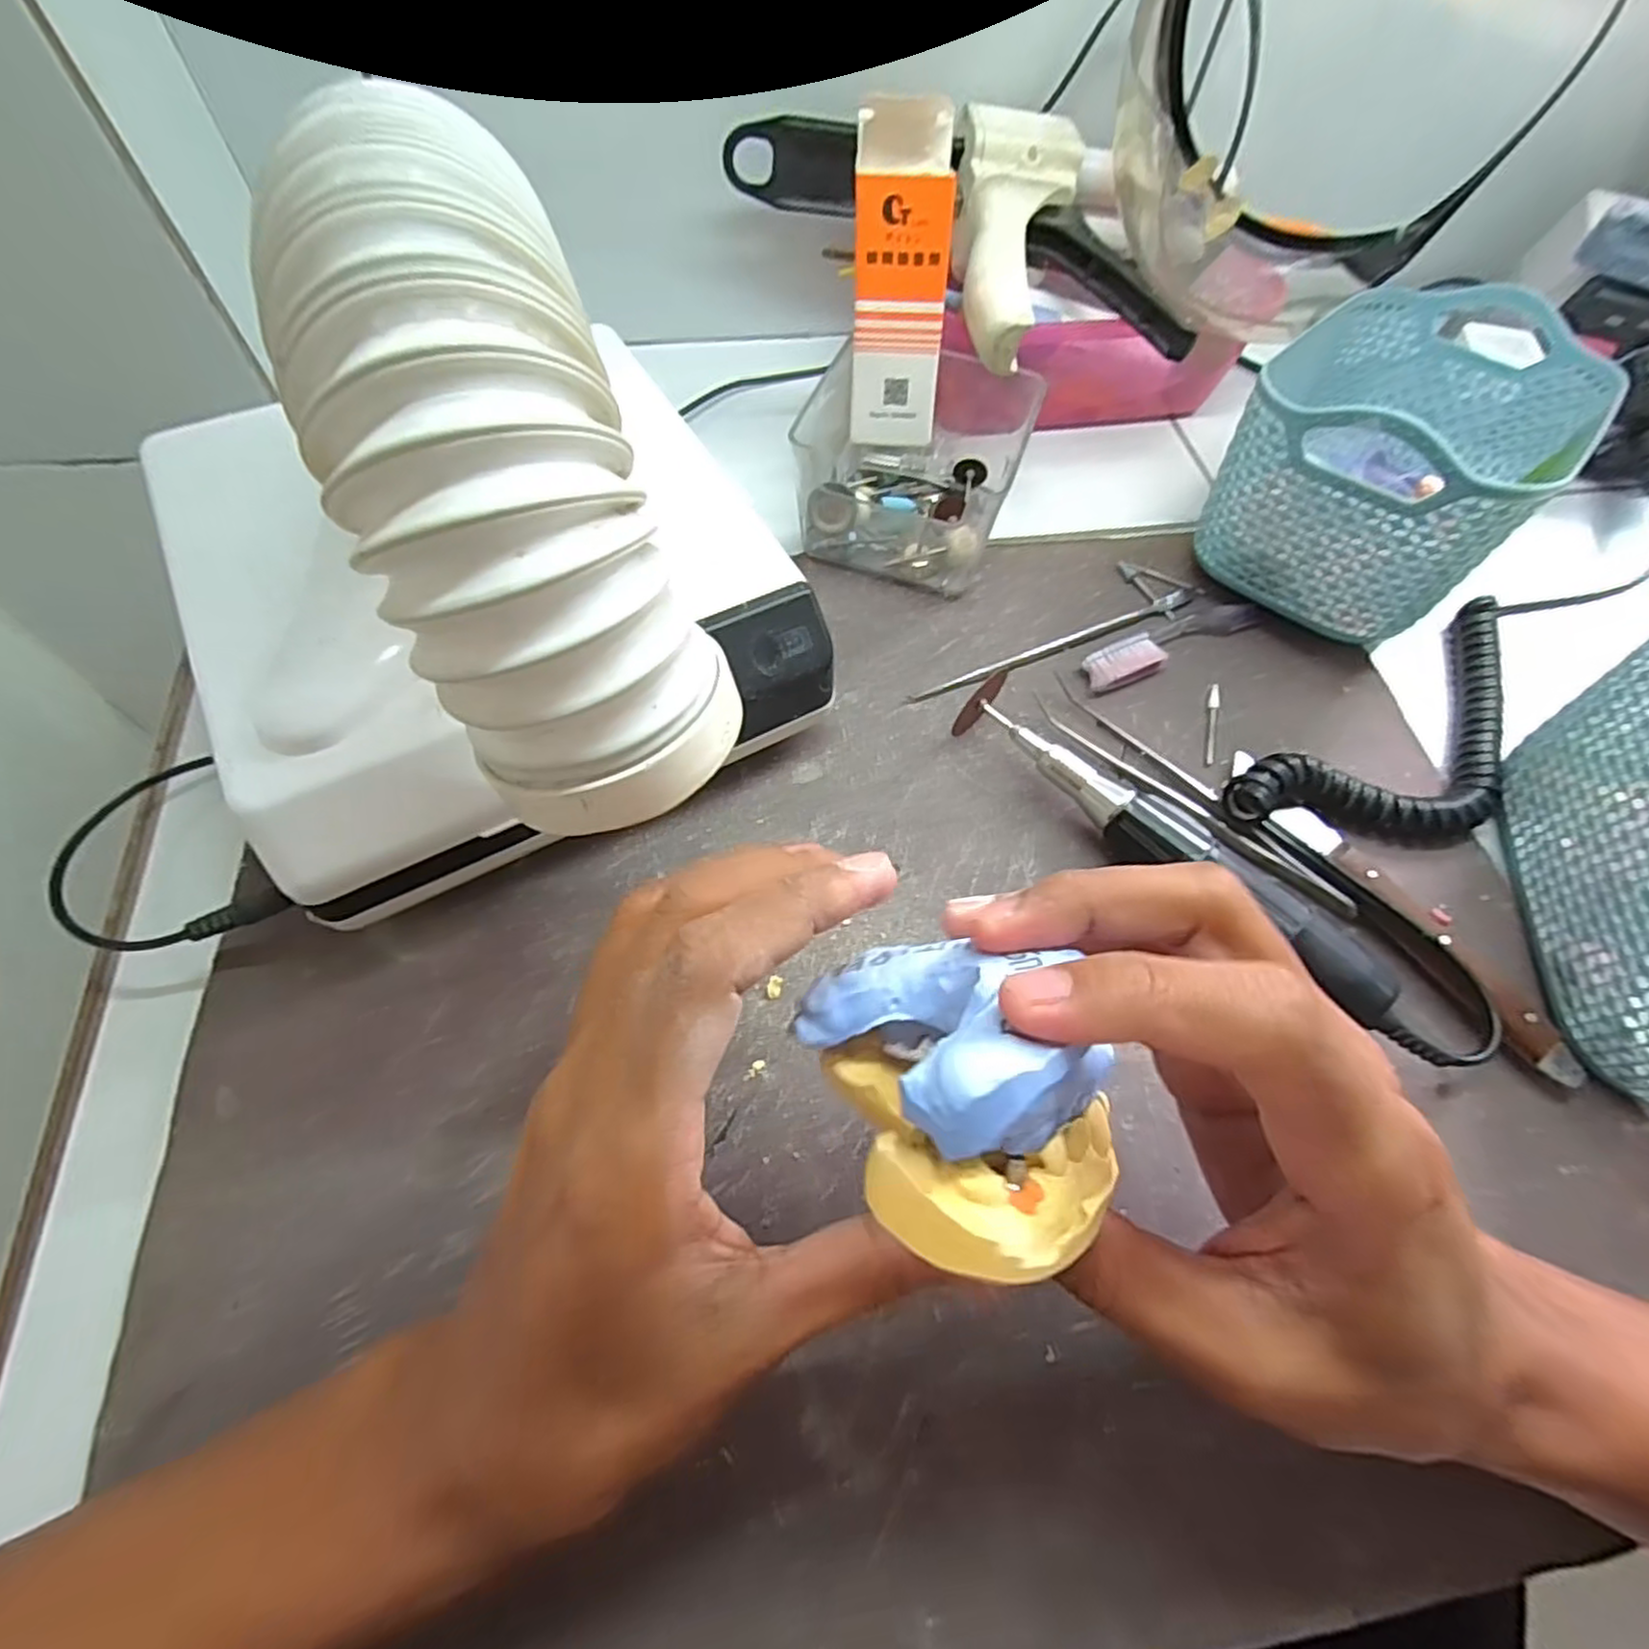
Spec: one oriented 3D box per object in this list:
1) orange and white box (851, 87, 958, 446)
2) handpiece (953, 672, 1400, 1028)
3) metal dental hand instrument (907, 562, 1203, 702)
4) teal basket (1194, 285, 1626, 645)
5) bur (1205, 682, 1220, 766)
[{"bbox_3d":[0.032,-0.231,0.316,0.038,0.121,0.020,-4,37,-5],"label":"orange and white box"},{"bbox_3d":[0.127,0.004,0.280,0.179,0.029,0.033,40,68,16],"label":"handpiece"},{"bbox_3d":[0.107,-0.092,0.341,0.159,0.007,0.033,-24,66,-14],"label":"metal dental hand instrument"},{"bbox_3d":[0.262,-0.170,0.340,0.110,0.098,0.171,39,68,16],"label":"teal basket"},{"bbox_3d":[0.171,-0.045,0.323,0.004,0.004,0.045,18,63,6],"label":"bur"}]

